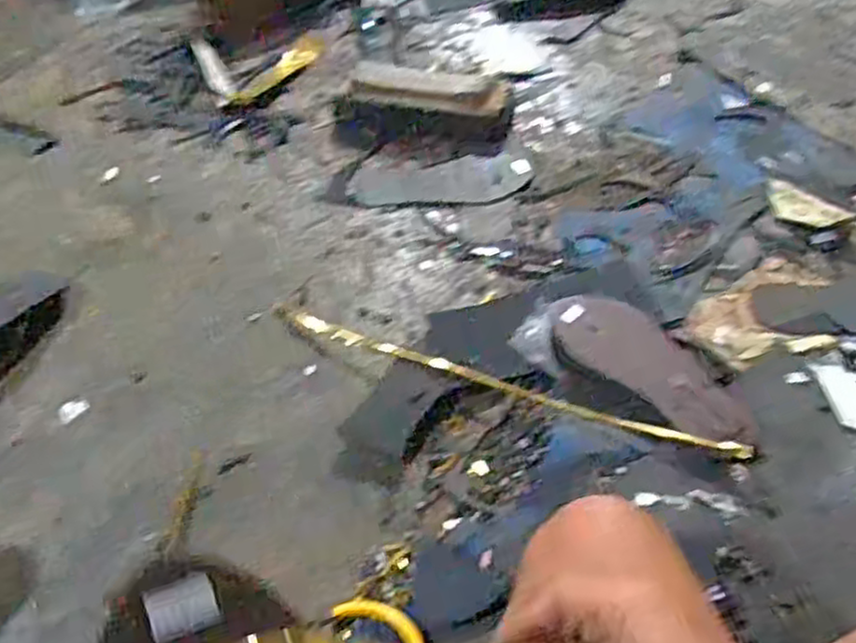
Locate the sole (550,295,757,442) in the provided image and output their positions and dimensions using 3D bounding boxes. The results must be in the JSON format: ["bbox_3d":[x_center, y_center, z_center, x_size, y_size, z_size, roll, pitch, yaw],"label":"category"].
[{"bbox_3d":[0.232,0.042,0.769,0.090,0.016,0.231,-39,62,-23],"label":"sole"}]

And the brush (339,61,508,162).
[{"bbox_3d":[-0.011,-0.297,1.041,0.248,0.068,0.124,4,55,5],"label":"brush"}]

